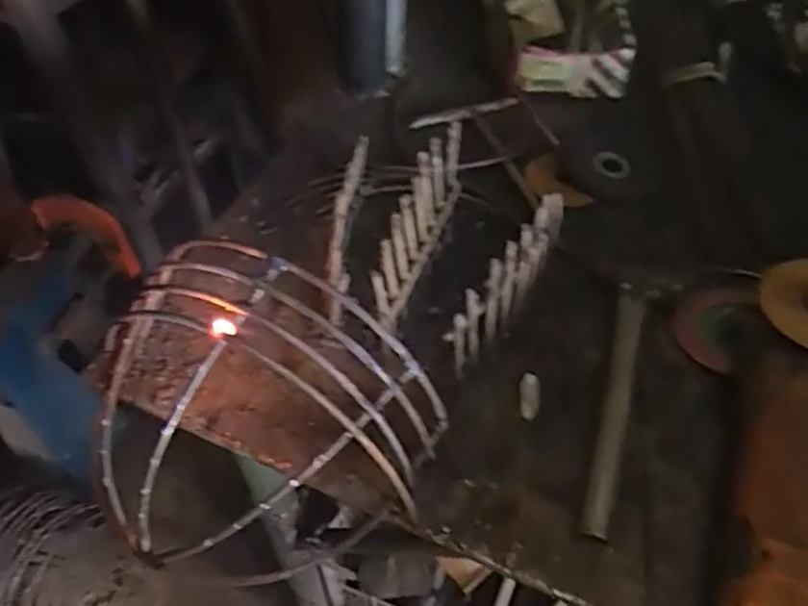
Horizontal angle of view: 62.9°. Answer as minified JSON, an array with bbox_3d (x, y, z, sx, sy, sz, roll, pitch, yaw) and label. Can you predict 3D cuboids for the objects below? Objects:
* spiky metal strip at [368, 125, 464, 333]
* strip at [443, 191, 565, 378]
[{"bbox_3d":[0.012,-0.063,0.513,0.023,0.074,0.160,14,55,12],"label":"spiky metal strip"},{"bbox_3d":[0.084,-0.017,0.517,0.020,0.094,0.144,32,60,23],"label":"strip"}]

